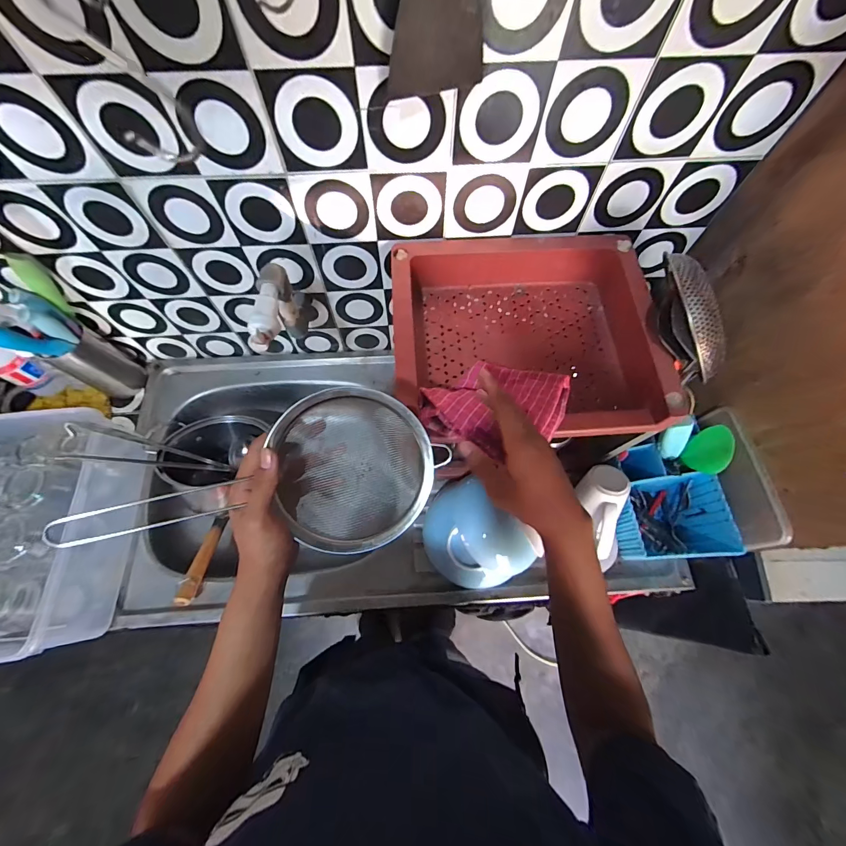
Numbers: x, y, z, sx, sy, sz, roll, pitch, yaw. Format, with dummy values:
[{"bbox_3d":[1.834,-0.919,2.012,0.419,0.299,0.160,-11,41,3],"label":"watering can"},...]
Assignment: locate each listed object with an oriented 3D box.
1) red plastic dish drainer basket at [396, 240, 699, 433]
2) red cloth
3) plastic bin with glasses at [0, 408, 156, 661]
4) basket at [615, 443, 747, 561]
[{"bbox_3d":[0.138,-0.126,0.523,0.346,0.085,0.291,-4,68,-2],"label":"red plastic dish drainer basket"},{"bbox_3d":[0.091,-0.025,0.474,0.164,0.057,0.141,25,70,9],"label":"red cloth"},{"bbox_3d":[-0.648,0.167,0.587,0.296,0.134,0.359,-6,68,-3],"label":"plastic bin with glasses"},{"bbox_3d":[0.376,0.130,0.594,0.124,0.149,0.170,-2,68,-1],"label":"basket"}]

